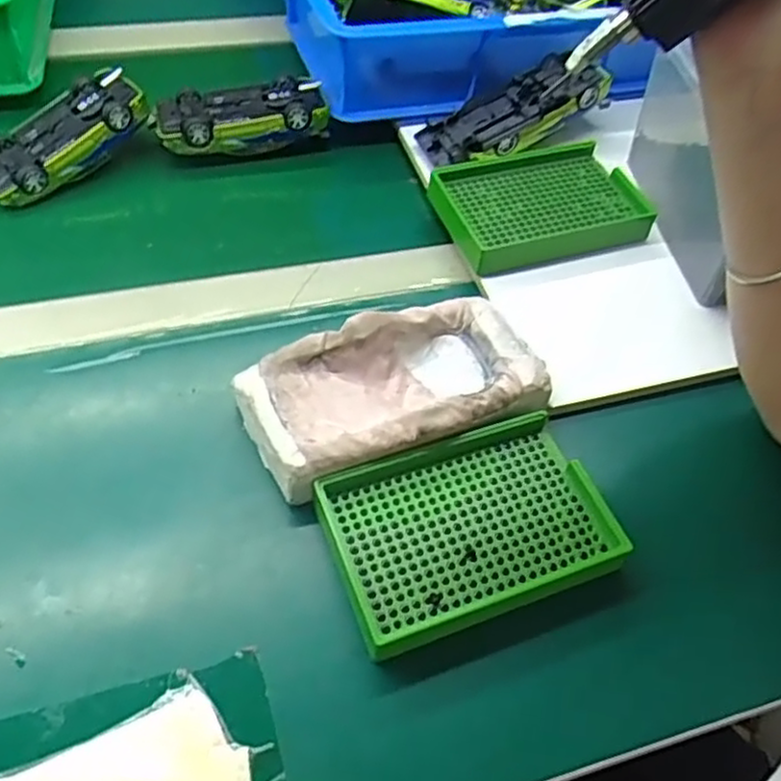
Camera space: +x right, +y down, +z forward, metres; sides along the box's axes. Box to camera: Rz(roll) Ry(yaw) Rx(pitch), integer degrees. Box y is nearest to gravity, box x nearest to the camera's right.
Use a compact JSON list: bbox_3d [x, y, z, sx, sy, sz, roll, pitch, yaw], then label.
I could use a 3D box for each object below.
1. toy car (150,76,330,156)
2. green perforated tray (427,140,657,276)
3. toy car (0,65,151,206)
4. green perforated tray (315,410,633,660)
[{"bbox_3d":[-0.117,-0.210,0.568,0.127,0.039,0.050,-8,53,-12],"label":"toy car"},{"bbox_3d":[0.106,-0.130,0.517,0.133,0.030,0.094,-13,54,-15],"label":"green perforated tray"},{"bbox_3d":[-0.243,-0.187,0.541,0.057,0.030,0.132,37,71,22],"label":"toy car"},{"bbox_3d":[0.041,0.069,0.371,0.136,0.024,0.090,-14,54,-16],"label":"green perforated tray"}]

